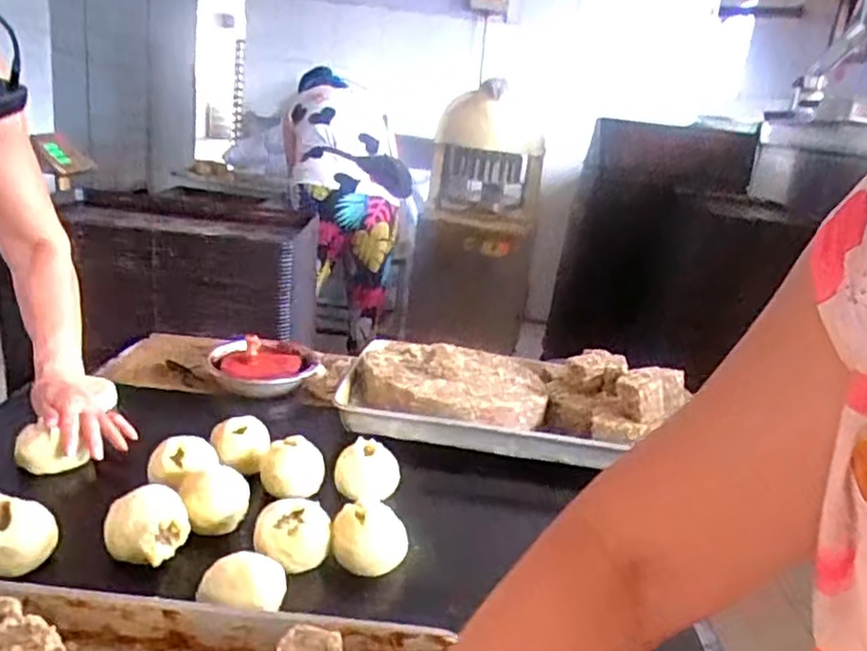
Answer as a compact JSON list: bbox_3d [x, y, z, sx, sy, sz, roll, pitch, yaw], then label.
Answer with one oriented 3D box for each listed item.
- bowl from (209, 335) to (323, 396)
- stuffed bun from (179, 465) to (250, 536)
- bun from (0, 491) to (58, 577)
[{"bbox_3d":[-0.282,0.075,1.159,0.185,0.056,0.165,-1,20,-25],"label":"bowl"},{"bbox_3d":[-0.248,0.198,0.788,0.072,0.052,0.062,-1,20,-25],"label":"stuffed bun"},{"bbox_3d":[-0.407,0.201,0.667,0.069,0.057,0.056,2,19,-16],"label":"bun"}]

